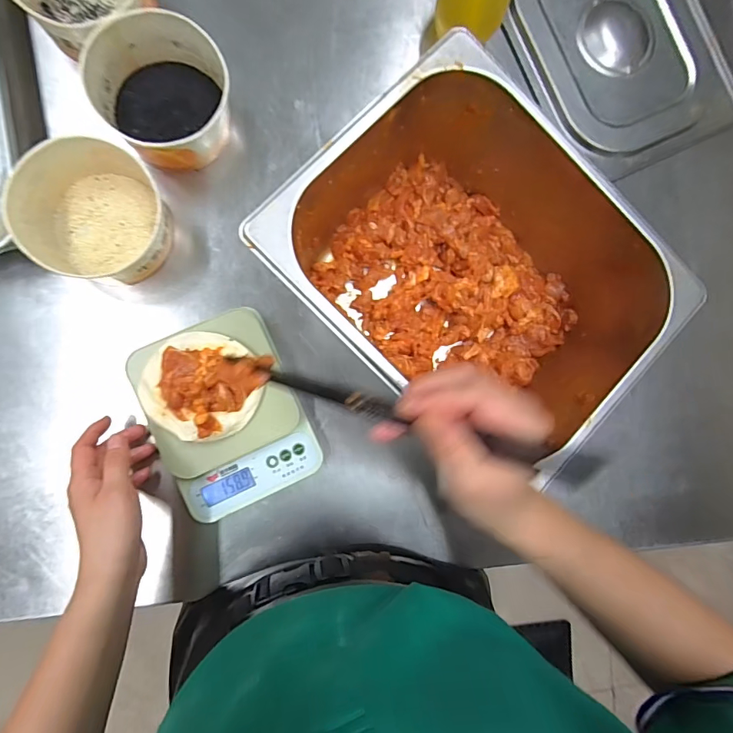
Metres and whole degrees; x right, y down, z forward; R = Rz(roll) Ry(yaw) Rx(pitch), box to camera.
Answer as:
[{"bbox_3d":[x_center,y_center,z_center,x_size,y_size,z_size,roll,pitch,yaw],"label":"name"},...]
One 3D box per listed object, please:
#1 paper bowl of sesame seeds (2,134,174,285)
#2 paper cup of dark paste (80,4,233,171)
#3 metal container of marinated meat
[{"bbox_3d":[-0.268,-0.146,0.426,0.123,0.071,0.129,0,88,-8],"label":"paper bowl of sesame seeds"},{"bbox_3d":[-0.204,-0.275,0.439,0.126,0.074,0.131,0,88,-8],"label":"paper cup of dark paste"},{"bbox_3d":[0.099,-0.093,0.435,0.323,0.153,0.253,40,83,-5],"label":"metal container of marinated meat"}]

